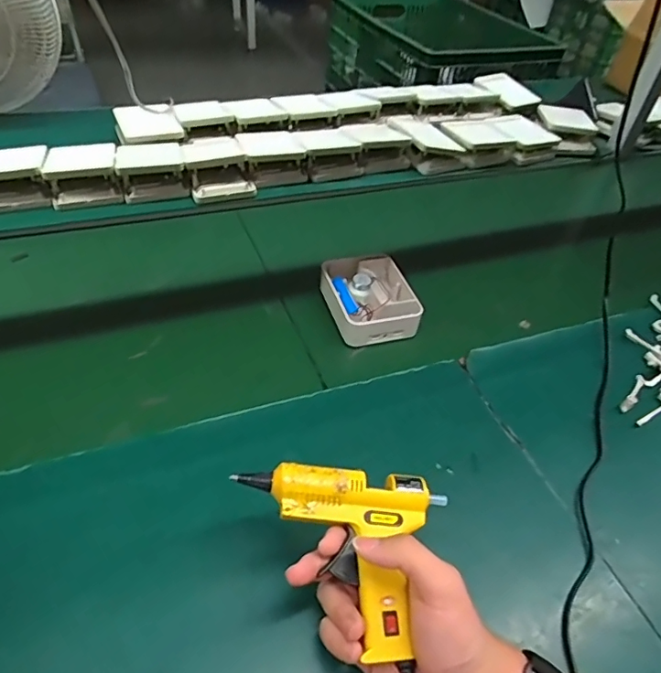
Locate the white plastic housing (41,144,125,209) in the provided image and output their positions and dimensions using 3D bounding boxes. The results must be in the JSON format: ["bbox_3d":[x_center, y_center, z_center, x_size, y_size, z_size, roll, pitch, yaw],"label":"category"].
[{"bbox_3d":[-0.385,-0.255,0.811,0.105,0.051,0.122,-10,46,-17],"label":"white plastic housing"}]

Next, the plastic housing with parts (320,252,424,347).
[{"bbox_3d":[0.048,-0.050,0.665,0.100,0.046,0.132,-10,48,-16],"label":"plastic housing with parts"}]

